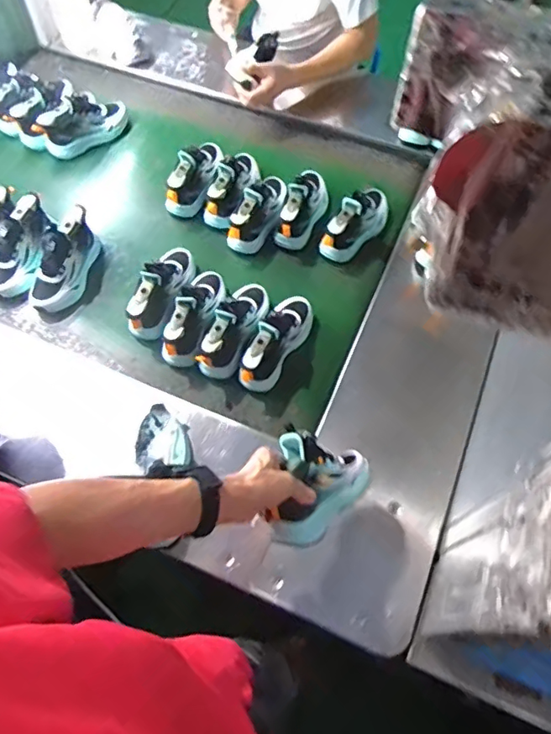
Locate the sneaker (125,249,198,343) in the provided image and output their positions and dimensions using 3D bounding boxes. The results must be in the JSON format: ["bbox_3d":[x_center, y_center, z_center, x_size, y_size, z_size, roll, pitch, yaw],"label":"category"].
[{"bbox_3d":[-0.215,-0.160,1.015,0.077,0.100,0.220,15,64,8],"label":"sneaker"}]

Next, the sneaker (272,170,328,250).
[{"bbox_3d":[0.063,-0.352,1.118,0.080,0.106,0.206,21,65,11],"label":"sneaker"}]

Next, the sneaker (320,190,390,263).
[{"bbox_3d":[0.175,-0.308,1.094,0.068,0.100,0.209,36,69,17],"label":"sneaker"}]

